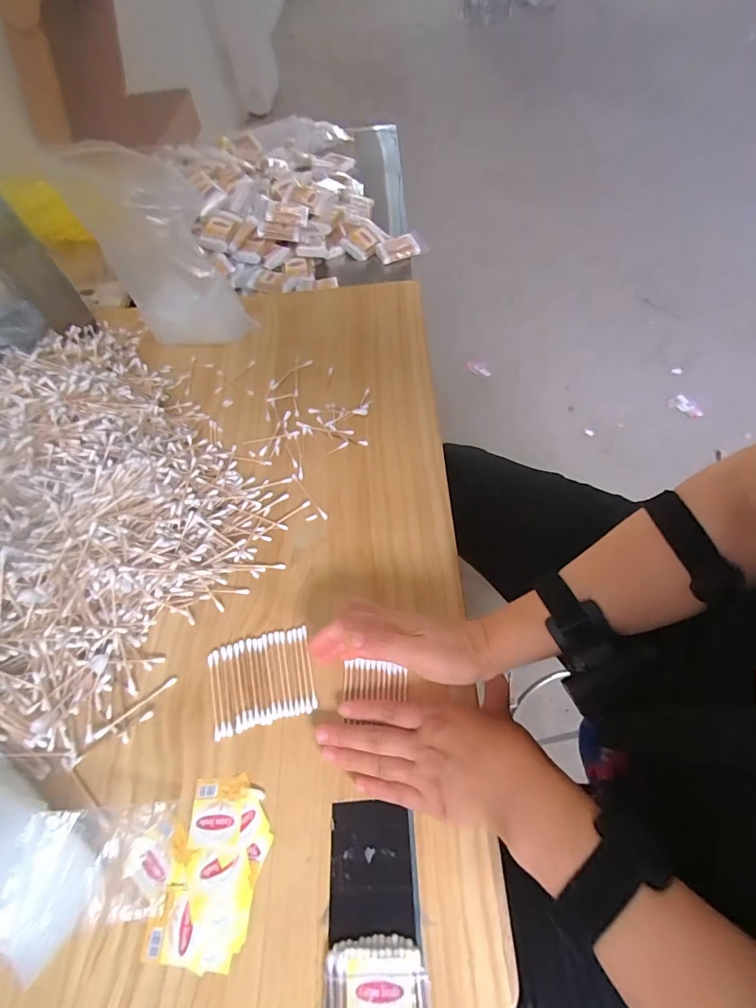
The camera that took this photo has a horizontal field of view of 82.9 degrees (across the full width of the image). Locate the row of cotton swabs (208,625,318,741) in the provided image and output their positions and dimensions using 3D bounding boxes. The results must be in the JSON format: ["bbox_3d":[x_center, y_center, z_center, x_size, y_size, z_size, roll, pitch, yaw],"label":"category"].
[{"bbox_3d":[-0.100,0.150,0.368,0.085,0.004,0.073,-14,57,-4],"label":"row of cotton swabs"}]

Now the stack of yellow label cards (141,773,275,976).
[{"bbox_3d":[-0.116,0.258,0.305,0.068,0.007,0.103,7,58,10],"label":"stack of yellow label cards"}]

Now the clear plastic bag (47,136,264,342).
[{"bbox_3d":[-0.234,-0.275,0.500,0.143,0.229,0.102,-26,58,-12],"label":"clear plastic bag"}]

